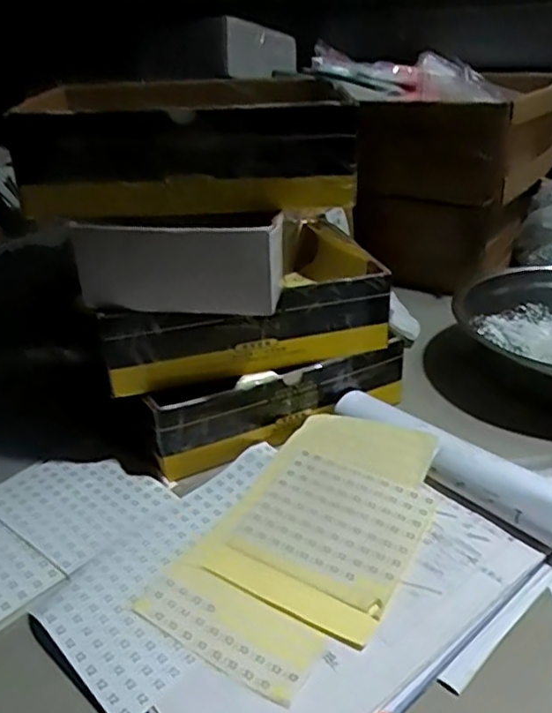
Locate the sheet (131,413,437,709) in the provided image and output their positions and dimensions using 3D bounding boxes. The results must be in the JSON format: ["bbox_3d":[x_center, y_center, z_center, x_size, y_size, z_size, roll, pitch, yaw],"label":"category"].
[{"bbox_3d":[0.028,0.129,0.463,0.140,0.015,0.237,18,42,27],"label":"sheet"}]

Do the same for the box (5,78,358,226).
[{"bbox_3d":[-0.089,-0.195,0.532,0.241,0.096,0.265,-9,30,-10],"label":"box"}]

